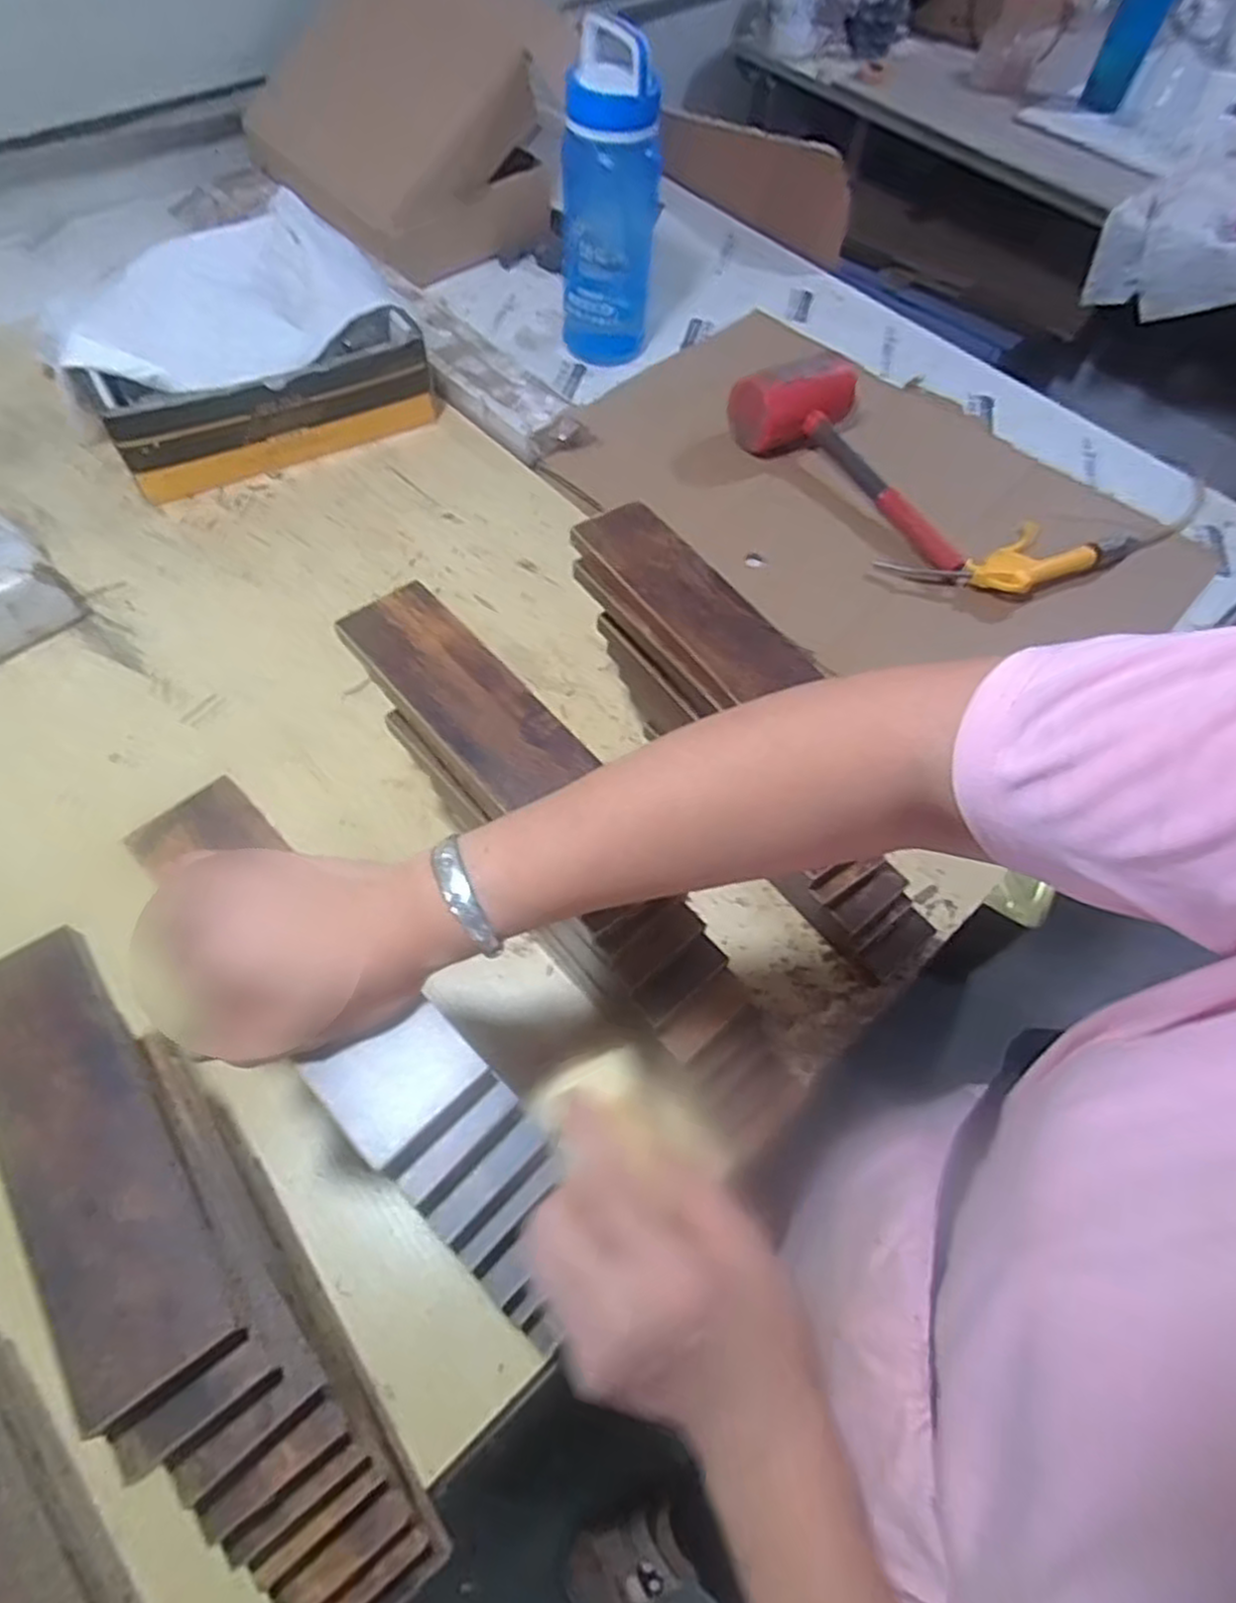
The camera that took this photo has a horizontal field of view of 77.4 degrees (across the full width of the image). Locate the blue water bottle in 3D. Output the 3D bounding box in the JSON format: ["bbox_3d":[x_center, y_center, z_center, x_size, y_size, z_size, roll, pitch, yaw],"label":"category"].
[{"bbox_3d":[-0.008,-0.630,0.825,0.098,0.283,0.086,7,58,1],"label":"blue water bottle"}]

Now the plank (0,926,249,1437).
[{"bbox_3d":[-0.241,0.156,0.347,0.059,0.018,0.212,-31,67,-19],"label":"plank"}]

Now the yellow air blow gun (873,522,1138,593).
[{"bbox_3d":[0.410,-0.248,0.781,0.290,0.026,0.084,-17,61,-13],"label":"yellow air blow gun"}]

